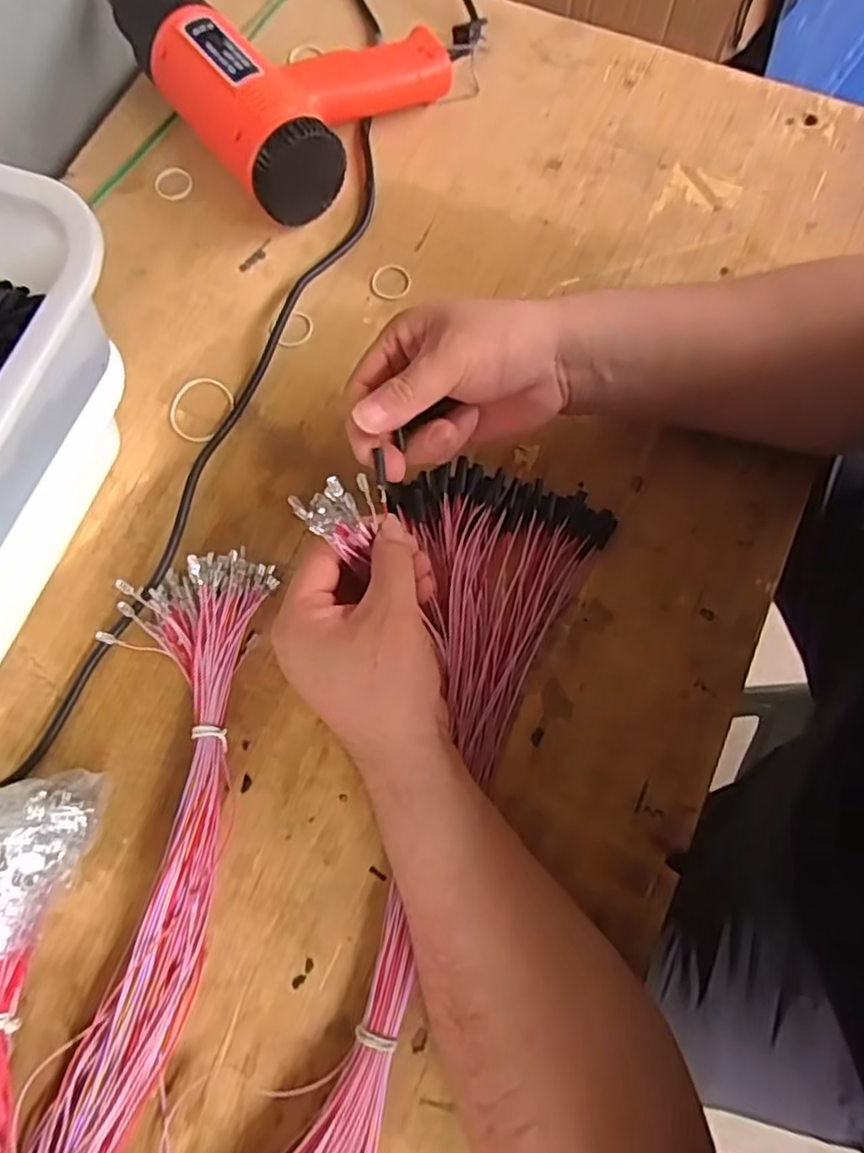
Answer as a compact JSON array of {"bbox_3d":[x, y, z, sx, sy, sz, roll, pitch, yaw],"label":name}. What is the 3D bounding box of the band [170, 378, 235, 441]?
[{"bbox_3d":[-0.161,-0.117,0.465,0.042,0.004,0.048,25,77,8],"label":"band"}]

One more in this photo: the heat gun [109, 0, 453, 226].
[{"bbox_3d":[-0.123,-0.404,0.508,0.181,0.073,0.256,-39,77,-8],"label":"heat gun"}]

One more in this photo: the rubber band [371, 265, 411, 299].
[{"bbox_3d":[-0.030,-0.215,0.488,0.028,0.005,0.026,0,75,2],"label":"rubber band"}]

